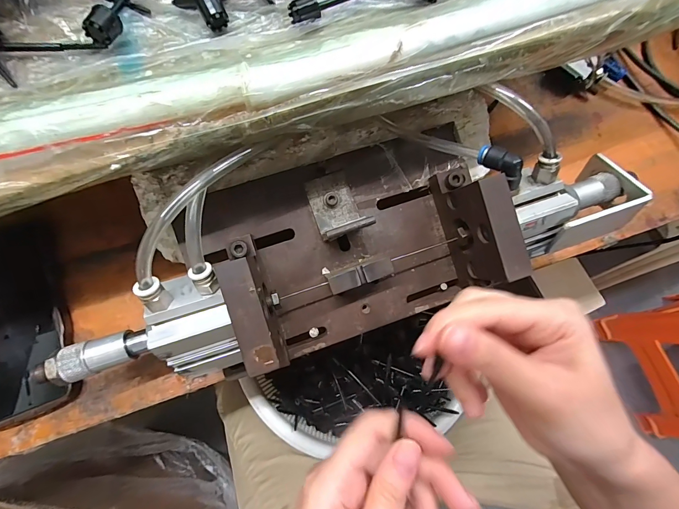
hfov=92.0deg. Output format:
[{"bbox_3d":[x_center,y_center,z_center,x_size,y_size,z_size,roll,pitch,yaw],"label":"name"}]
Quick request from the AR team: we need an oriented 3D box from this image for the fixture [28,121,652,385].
[{"bbox_3d":[0.011,-0.013,0.260,0.430,0.110,0.141,-20,75,-7],"label":"fixture"}]

